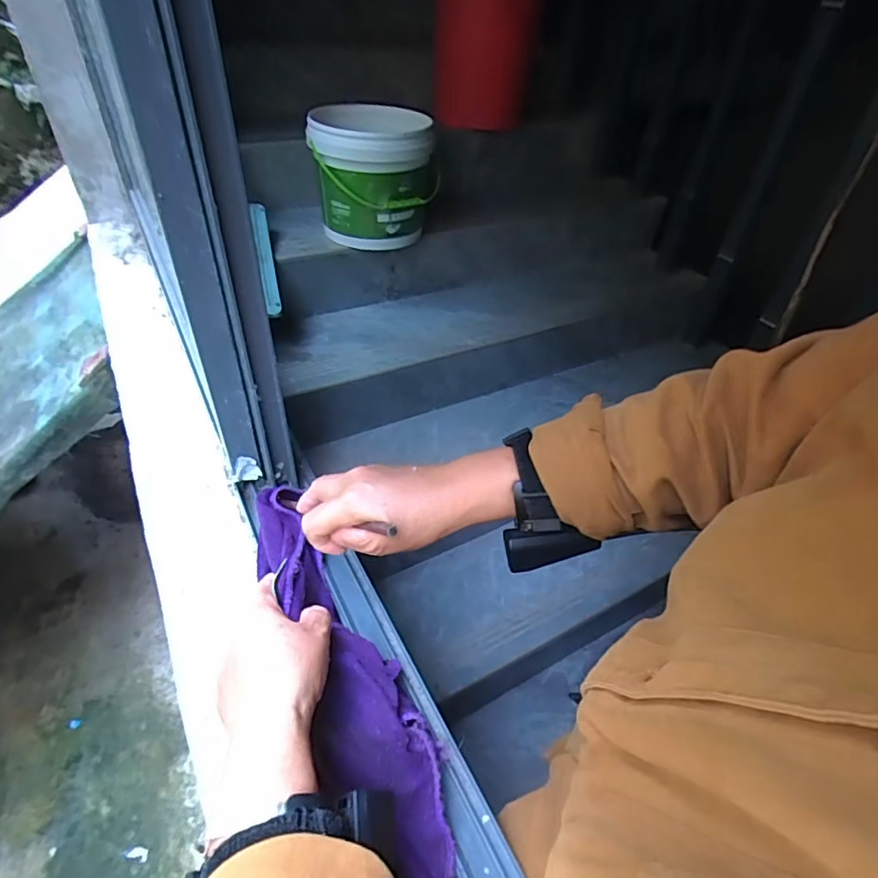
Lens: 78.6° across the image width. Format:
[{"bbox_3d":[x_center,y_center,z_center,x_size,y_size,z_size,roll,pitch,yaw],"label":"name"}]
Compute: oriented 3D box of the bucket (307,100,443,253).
[{"bbox_3d":[-0.146,-0.600,1.246,0.280,0.250,0.220,-2,42,-7],"label":"bucket"}]

